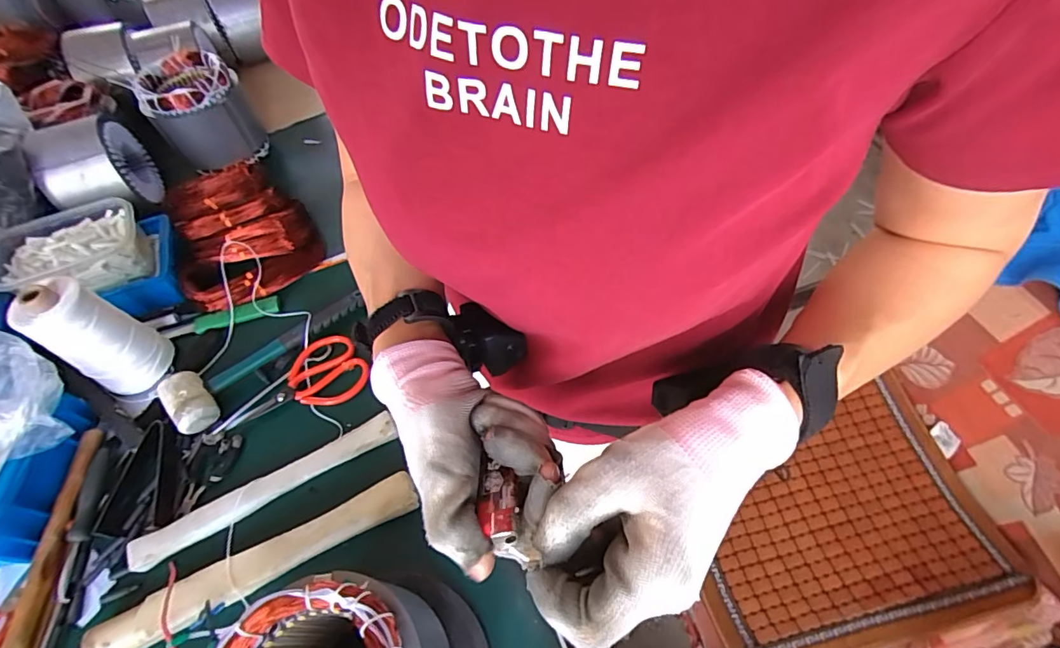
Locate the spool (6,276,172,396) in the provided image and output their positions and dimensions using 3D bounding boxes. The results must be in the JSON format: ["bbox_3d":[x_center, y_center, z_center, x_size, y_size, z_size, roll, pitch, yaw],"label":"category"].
[{"bbox_3d":[-0.538,0.019,0.610,0.078,0.170,0.085,-2,57,3],"label":"spool"}]

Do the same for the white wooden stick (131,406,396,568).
[{"bbox_3d":[-0.300,0.189,0.561,0.292,0.015,0.039,-28,61,-16],"label":"white wooden stick"}]

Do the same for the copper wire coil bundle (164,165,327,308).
[{"bbox_3d":[-0.478,-0.169,0.801,0.202,0.074,0.325,-26,61,-16],"label":"copper wire coil bundle"}]

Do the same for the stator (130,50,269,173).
[{"bbox_3d":[-0.589,-0.381,0.872,0.158,0.153,0.151,-38,62,-18],"label":"stator"}]

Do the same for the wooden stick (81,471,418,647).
[{"bbox_3d":[-0.282,0.249,0.508,0.326,0.024,0.045,-24,60,-14],"label":"wooden stick"}]

